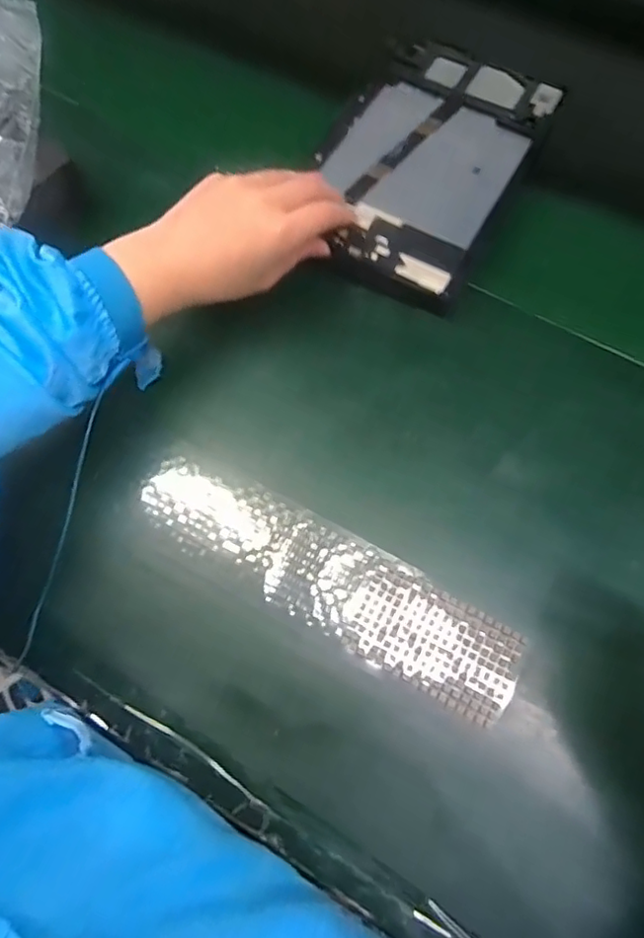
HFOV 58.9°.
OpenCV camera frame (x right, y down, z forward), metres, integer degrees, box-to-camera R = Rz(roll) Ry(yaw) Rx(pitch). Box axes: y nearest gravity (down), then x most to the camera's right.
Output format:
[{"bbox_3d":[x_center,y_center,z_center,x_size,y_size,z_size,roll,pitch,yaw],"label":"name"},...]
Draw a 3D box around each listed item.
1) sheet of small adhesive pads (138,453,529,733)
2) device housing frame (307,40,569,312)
[{"bbox_3d":[0.002,0.067,0.363,0.259,0.004,0.062,29,74,11],"label":"sheet of small adhesive pads"},{"bbox_3d":[0.082,-0.247,0.450,0.149,0.010,0.253,27,70,8],"label":"device housing frame"}]

